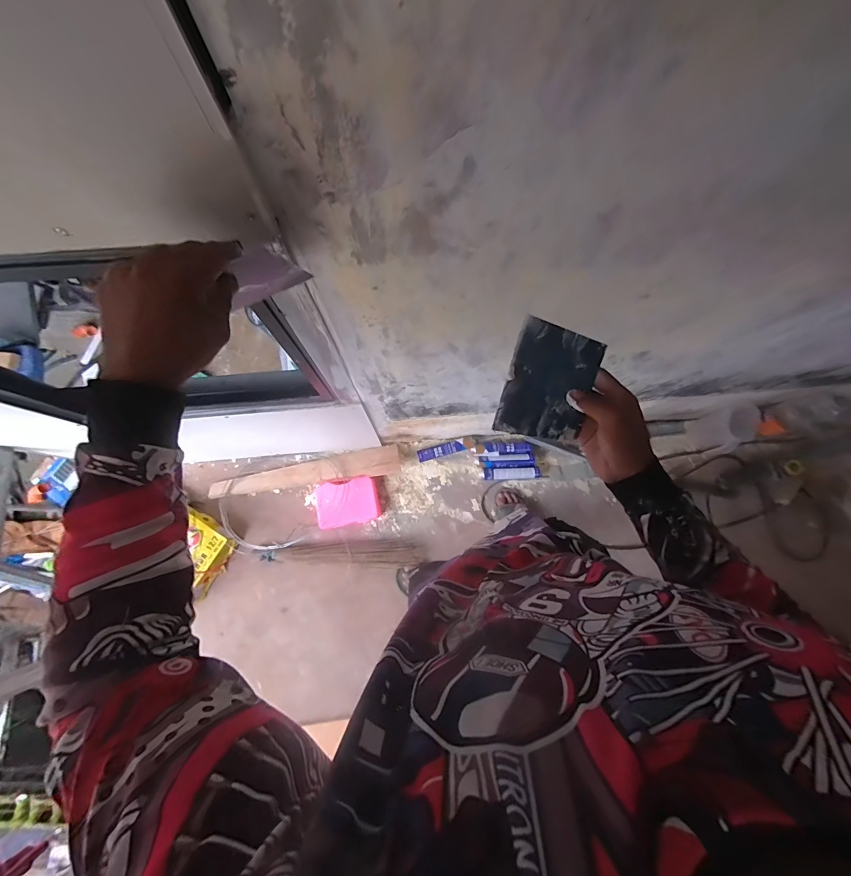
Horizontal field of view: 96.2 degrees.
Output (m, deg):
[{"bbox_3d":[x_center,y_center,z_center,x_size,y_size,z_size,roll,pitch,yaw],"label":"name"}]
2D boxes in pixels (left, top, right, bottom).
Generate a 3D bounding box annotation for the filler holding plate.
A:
[{"bbox_3d":[0.151,-0.065,0.469,0.097,0.005,0.139,17,111,12],"label":"filler holding plate"}]

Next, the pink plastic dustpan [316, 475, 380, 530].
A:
[{"bbox_3d":[-0.279,0.227,1.353,0.215,0.070,0.154,-10,78,-4],"label":"pink plastic dustpan"}]

